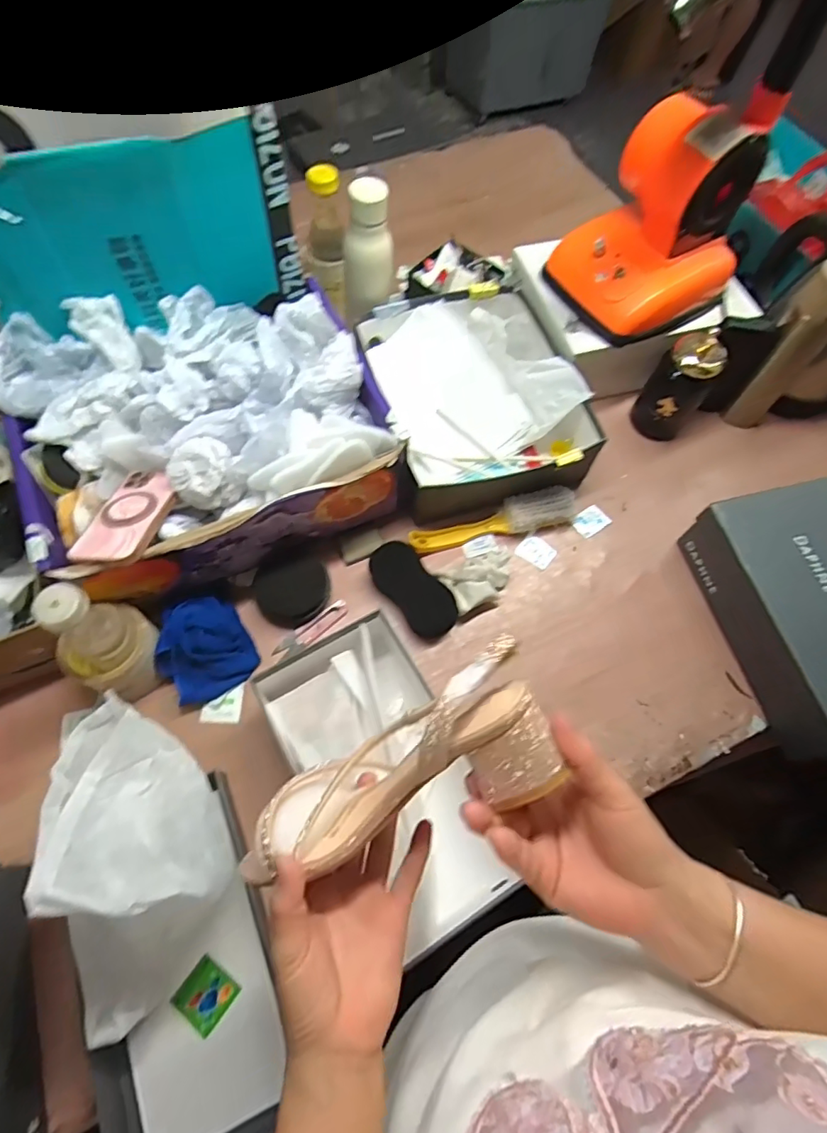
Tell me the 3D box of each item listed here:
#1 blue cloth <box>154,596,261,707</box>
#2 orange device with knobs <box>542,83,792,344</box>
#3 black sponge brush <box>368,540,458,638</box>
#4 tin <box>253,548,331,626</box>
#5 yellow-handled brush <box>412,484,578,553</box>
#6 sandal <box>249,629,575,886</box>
[{"bbox_3d":[-0.243,0.091,0.630,0.100,0.049,0.104,-29,70,-15],"label":"blue cloth"},{"bbox_3d":[0.310,-0.437,0.693,0.196,0.196,0.172,-28,69,-14],"label":"orange device with knobs"},{"bbox_3d":[0.001,0.027,0.679,0.058,0.032,0.129,-38,85,-18],"label":"black sponge brush"},{"bbox_3d":[-0.148,0.024,0.670,0.086,0.030,0.082,1,65,-2],"label":"tin"},{"bbox_3d":[0.105,-0.059,0.722,0.226,0.034,0.048,-13,67,-8],"label":"yellow-handled brush"},{"bbox_3d":[-0.006,0.127,0.350,0.191,0.101,0.080,-33,65,25],"label":"sandal"}]

